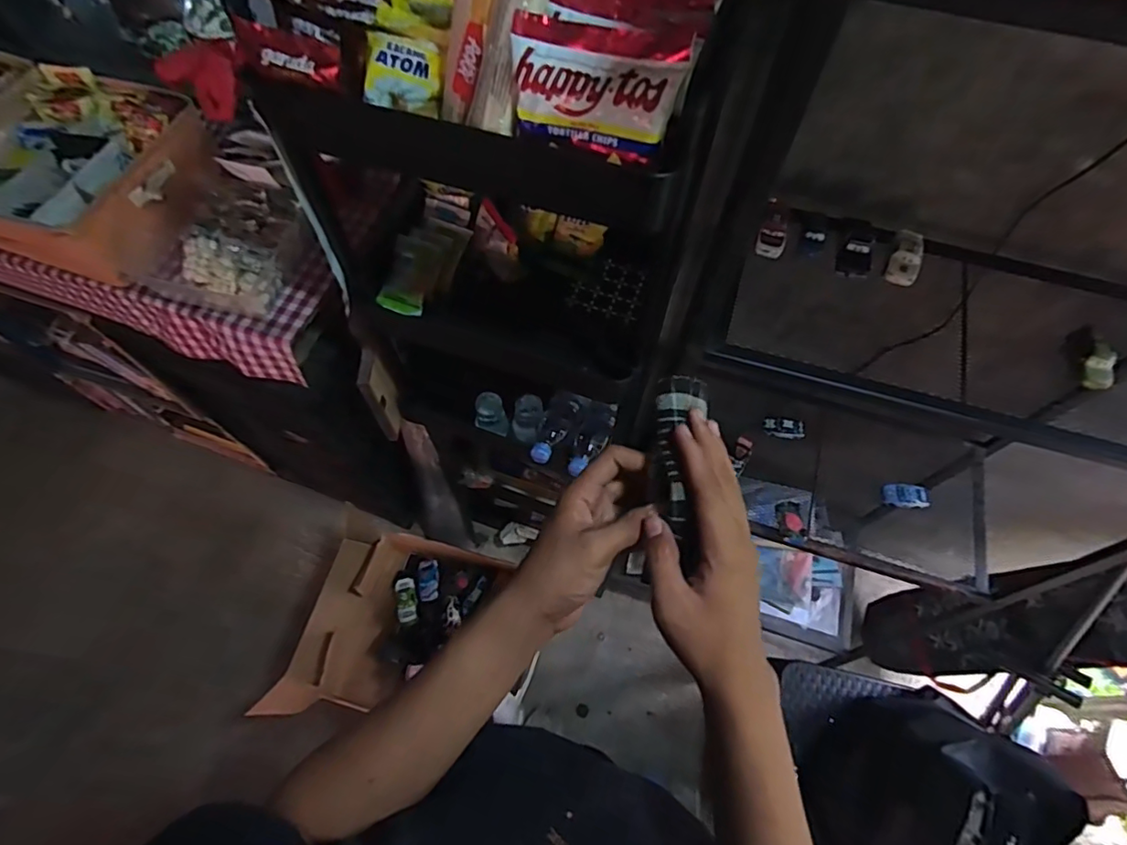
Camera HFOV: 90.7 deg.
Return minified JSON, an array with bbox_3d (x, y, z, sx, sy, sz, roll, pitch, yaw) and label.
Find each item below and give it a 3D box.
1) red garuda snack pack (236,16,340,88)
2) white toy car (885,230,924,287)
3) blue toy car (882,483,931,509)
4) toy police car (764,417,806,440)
[{"bbox_3d":[-0.228,-0.303,0.459,0.087,0.038,0.021,17,64,7],"label":"red garuda snack pack"},{"bbox_3d":[0.402,-0.194,0.654,0.032,0.019,0.076,23,65,10],"label":"white toy car"},{"bbox_3d":[0.569,0.121,0.922,0.071,0.028,0.034,9,64,3],"label":"blue toy car"},{"bbox_3d":[0.389,0.009,0.978,0.071,0.020,0.033,5,63,1],"label":"toy police car"}]

